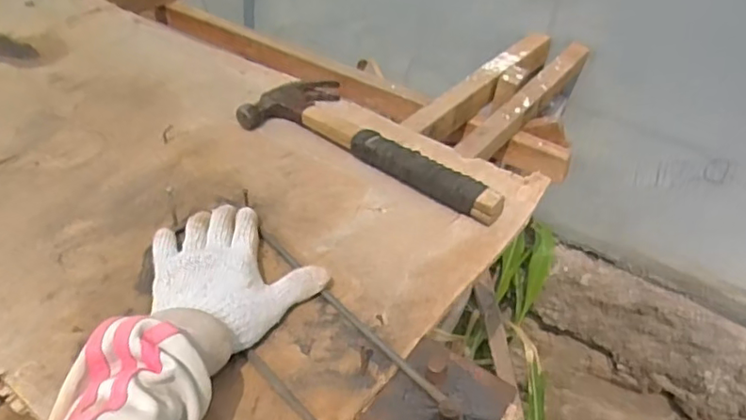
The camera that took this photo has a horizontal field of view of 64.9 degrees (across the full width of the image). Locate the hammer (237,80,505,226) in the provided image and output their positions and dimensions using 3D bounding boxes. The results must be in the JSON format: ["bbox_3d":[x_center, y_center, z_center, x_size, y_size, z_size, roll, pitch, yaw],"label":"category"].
[{"bbox_3d":[0.013,-0.090,0.706,0.338,0.037,0.128,25,47,21],"label":"hammer"}]

